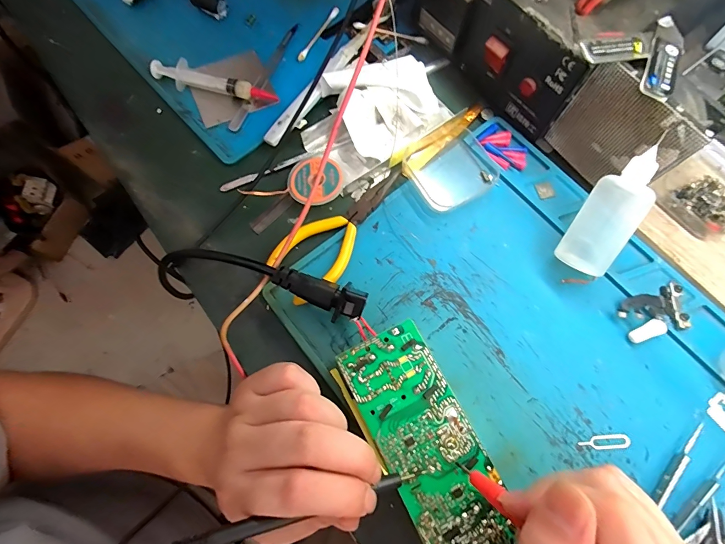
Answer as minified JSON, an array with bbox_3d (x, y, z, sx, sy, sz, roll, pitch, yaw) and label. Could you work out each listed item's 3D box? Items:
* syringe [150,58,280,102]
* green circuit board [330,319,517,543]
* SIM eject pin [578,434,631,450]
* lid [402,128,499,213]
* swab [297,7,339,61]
[{"bbox_3d":[-0.128,-0.161,0.317,0.106,0.021,0.018,16,74,6],"label":"syringe"},{"bbox_3d":[0.037,0.102,0.233,0.060,0.028,0.129,-30,75,-7],"label":"green circuit board"},{"bbox_3d":[0.158,0.111,0.240,0.034,0.004,0.009,-5,73,1],"label":"SIM eject pin"},{"bbox_3d":[0.072,-0.085,0.299,0.067,0.010,0.062,-33,75,-8],"label":"lid"},{"bbox_3d":[-0.041,-0.224,0.348,0.007,0.004,0.069,28,76,10],"label":"swab"}]

